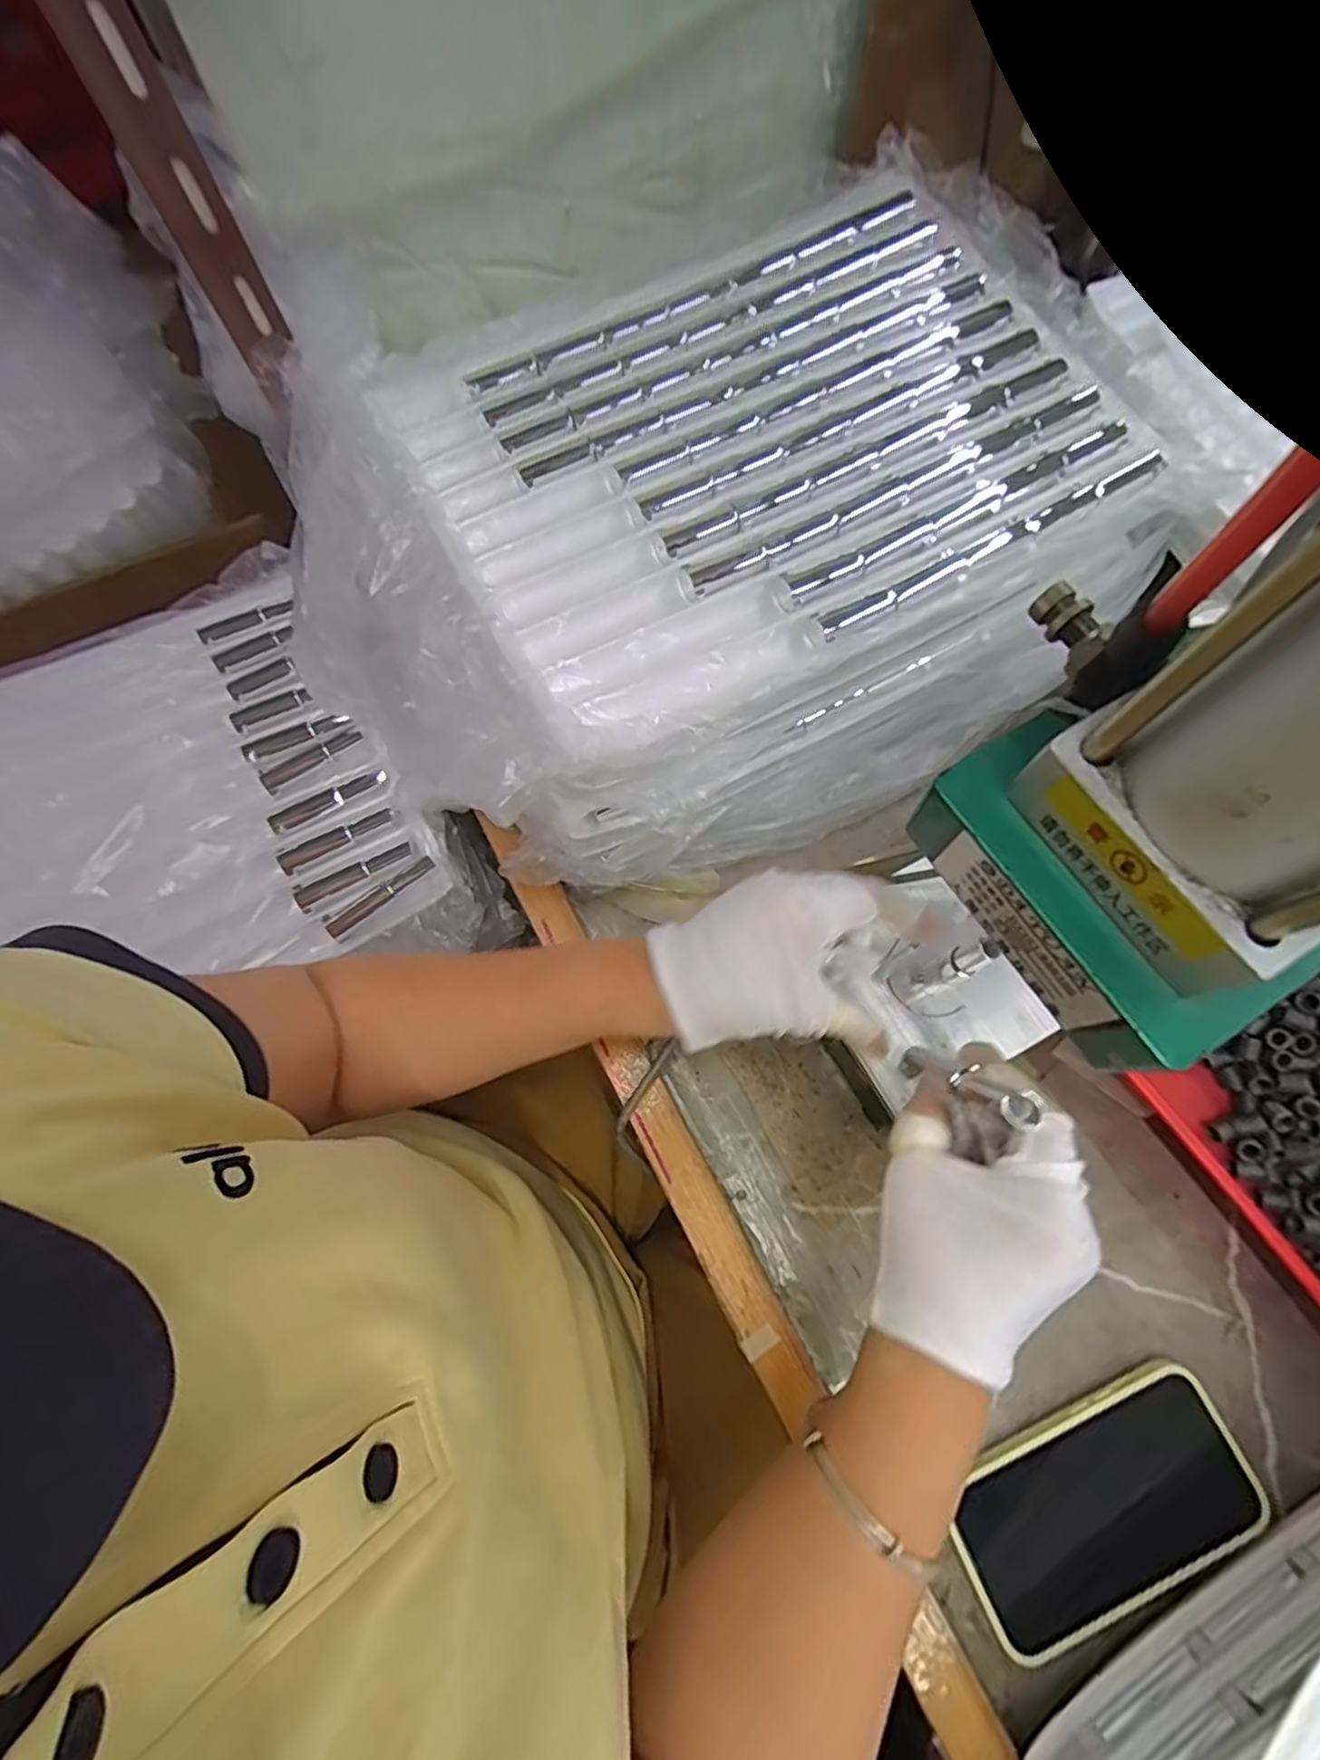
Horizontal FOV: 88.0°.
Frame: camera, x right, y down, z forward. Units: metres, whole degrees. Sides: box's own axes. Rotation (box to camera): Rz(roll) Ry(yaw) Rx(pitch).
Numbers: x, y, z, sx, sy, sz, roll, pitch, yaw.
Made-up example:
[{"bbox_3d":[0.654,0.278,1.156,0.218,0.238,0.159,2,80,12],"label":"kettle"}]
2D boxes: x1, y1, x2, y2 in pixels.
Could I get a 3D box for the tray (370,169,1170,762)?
[{"bbox_3d":[0.070,-0.272,0.416,0.419,0.034,0.318,-29,75,-6],"label":"tray"}]

